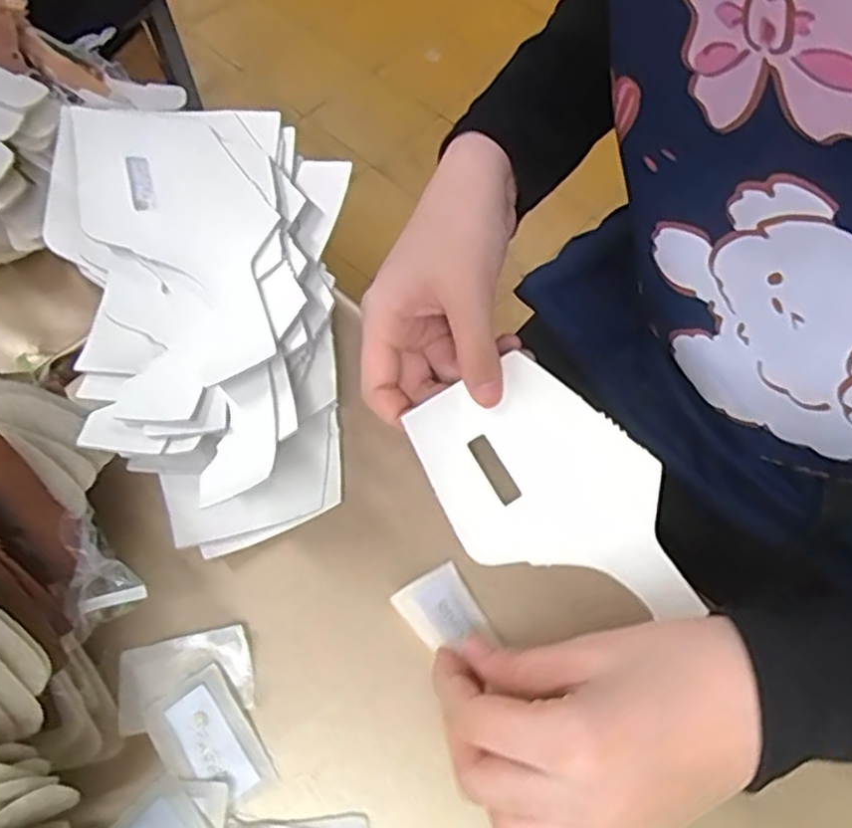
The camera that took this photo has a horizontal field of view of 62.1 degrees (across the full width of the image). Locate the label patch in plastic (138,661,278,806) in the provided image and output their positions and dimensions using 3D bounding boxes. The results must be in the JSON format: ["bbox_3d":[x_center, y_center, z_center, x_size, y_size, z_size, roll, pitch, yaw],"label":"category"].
[{"bbox_3d":[-0.090,0.135,0.290,0.036,0.004,0.052,-33,69,-18],"label":"label patch in plastic"}]

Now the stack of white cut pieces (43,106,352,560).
[{"bbox_3d":[-0.117,-0.060,0.362,0.145,0.051,0.253,1,63,-3],"label":"stack of white cut pieces"}]

